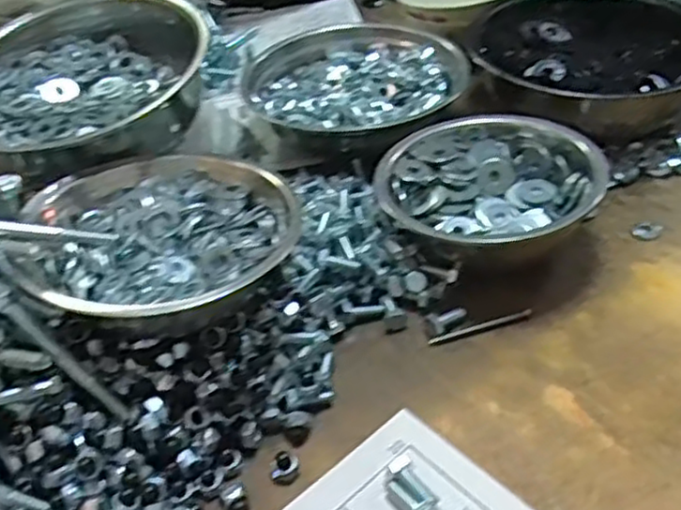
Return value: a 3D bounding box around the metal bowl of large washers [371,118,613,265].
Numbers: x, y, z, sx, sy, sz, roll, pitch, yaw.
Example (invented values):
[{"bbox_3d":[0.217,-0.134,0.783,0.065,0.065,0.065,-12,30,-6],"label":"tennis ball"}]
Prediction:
[{"bbox_3d":[0.116,-0.053,0.586,0.173,0.056,0.166,-21,44,-18],"label":"metal bowl of large washers"}]

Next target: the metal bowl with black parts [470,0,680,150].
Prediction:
[{"bbox_3d":[0.241,-0.198,0.728,0.211,0.062,0.222,-2,42,2],"label":"metal bowl with black parts"}]

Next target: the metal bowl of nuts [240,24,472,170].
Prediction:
[{"bbox_3d":[0.016,-0.170,0.730,0.197,0.055,0.205,29,51,32],"label":"metal bowl of nuts"}]

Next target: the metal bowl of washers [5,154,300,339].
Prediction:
[{"bbox_3d":[-0.134,-0.018,0.510,0.178,0.058,0.171,1,45,-1],"label":"metal bowl of washers"}]

